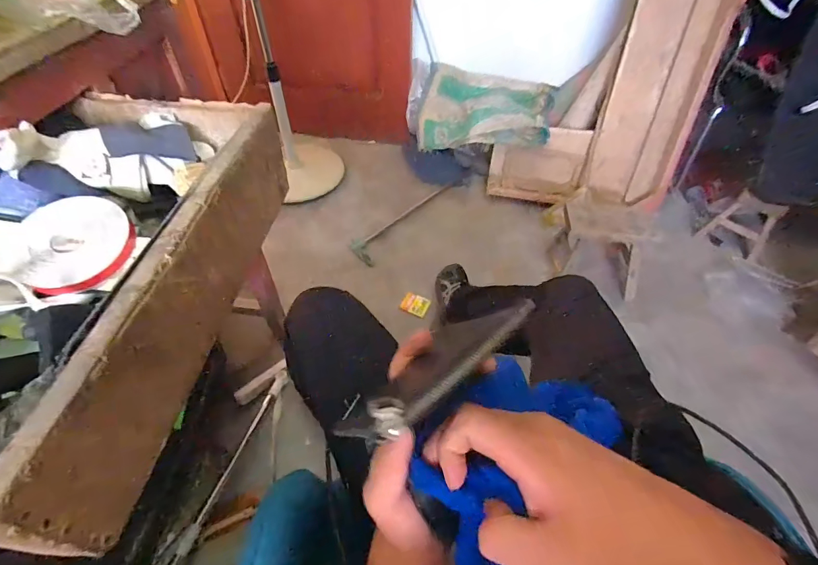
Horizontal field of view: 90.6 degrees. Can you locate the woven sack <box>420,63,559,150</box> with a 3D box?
[{"bbox_3d":[0.284,-0.645,1.545,0.490,0.201,0.274,15,51,11],"label":"woven sack"}]

